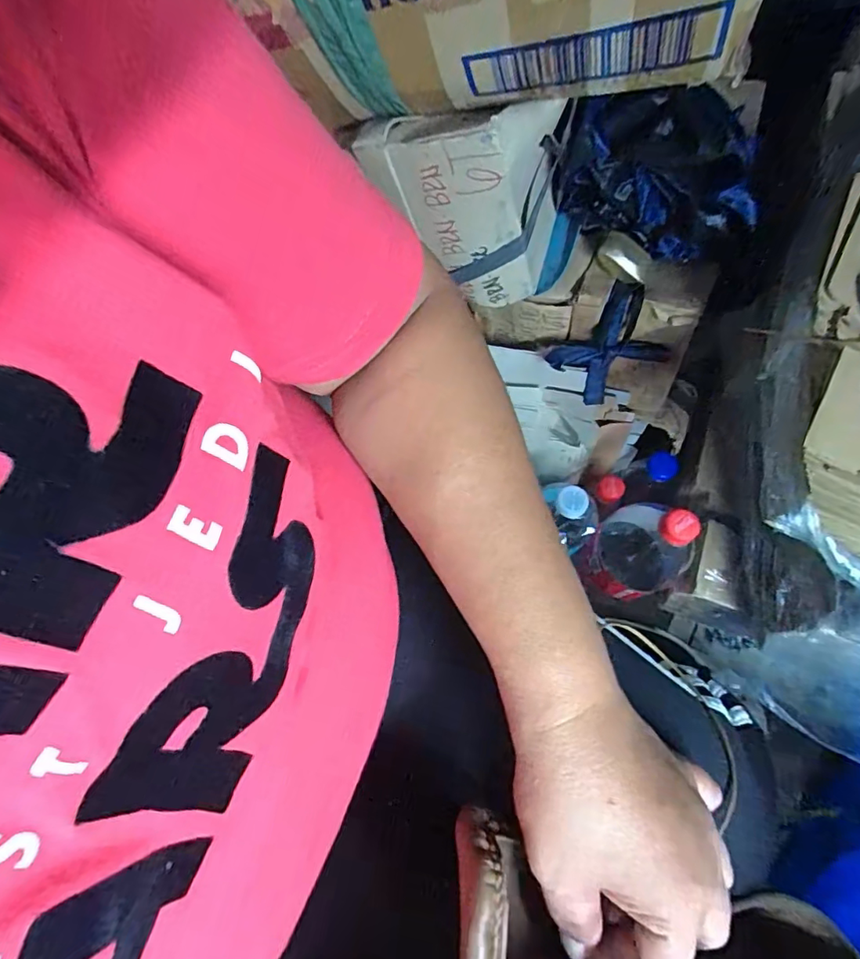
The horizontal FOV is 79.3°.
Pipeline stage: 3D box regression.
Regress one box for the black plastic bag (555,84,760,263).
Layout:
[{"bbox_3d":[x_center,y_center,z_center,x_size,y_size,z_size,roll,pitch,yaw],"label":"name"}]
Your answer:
[{"bbox_3d":[0.190,-0.251,0.433,0.163,0.116,0.060,20,70,10],"label":"black plastic bag"}]

